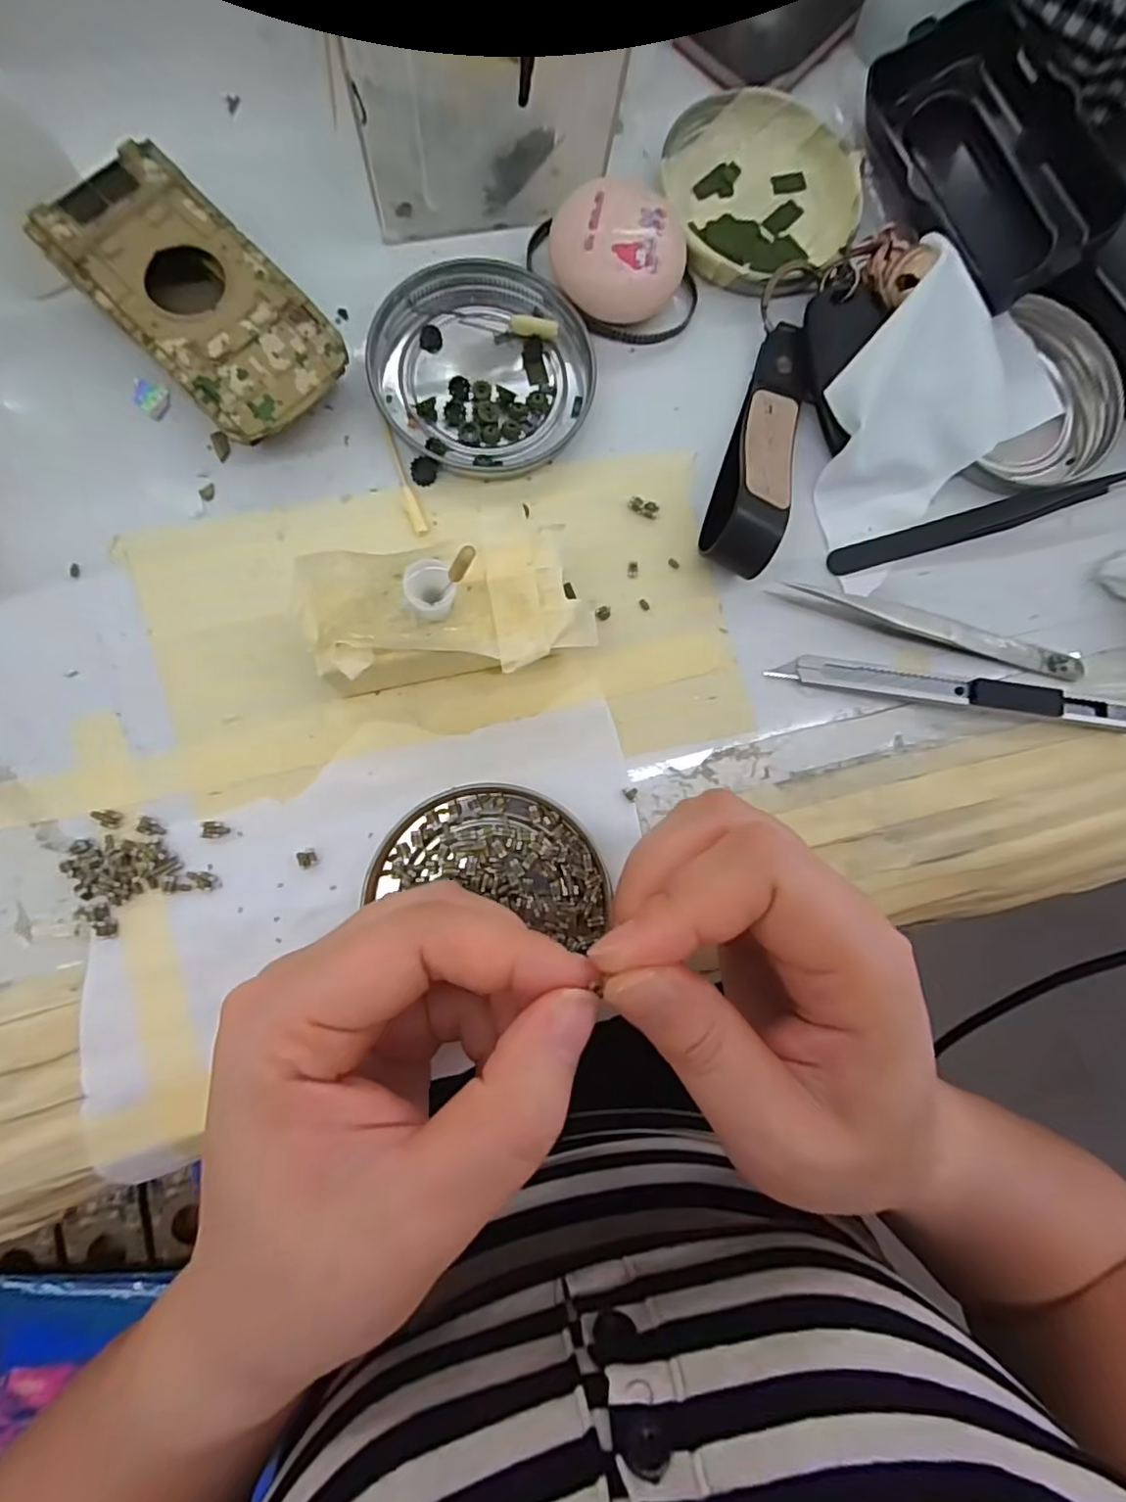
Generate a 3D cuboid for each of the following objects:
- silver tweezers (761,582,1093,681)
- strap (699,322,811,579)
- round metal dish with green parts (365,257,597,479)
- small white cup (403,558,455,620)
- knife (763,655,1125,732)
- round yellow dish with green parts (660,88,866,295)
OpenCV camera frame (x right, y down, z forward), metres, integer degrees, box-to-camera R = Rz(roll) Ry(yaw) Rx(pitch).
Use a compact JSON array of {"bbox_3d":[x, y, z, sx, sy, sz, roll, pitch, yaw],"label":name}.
[{"bbox_3d":[0.141,-0.045,0.236,0.122,0.008,0.011,13,83,-4],"label":"silver tweezers"},{"bbox_3d":[0.075,-0.112,0.227,0.023,0.025,0.102,19,82,-3],"label":"strap"},{"bbox_3d":[-0.028,-0.142,0.229,0.078,0.008,0.082,1,84,-6],"label":"round metal dish with green parts"},{"bbox_3d":[-0.038,-0.046,0.181,0.014,0.017,0.013,1,84,-6],"label":"small white cup"},{"bbox_3d":[0.146,-0.023,0.232,0.134,0.012,0.010,9,83,-5],"label":"knife"},{"bbox_3d":[0.078,-0.224,0.249,0.072,0.012,0.086,-13,85,-7],"label":"round yellow dish with green parts"}]

